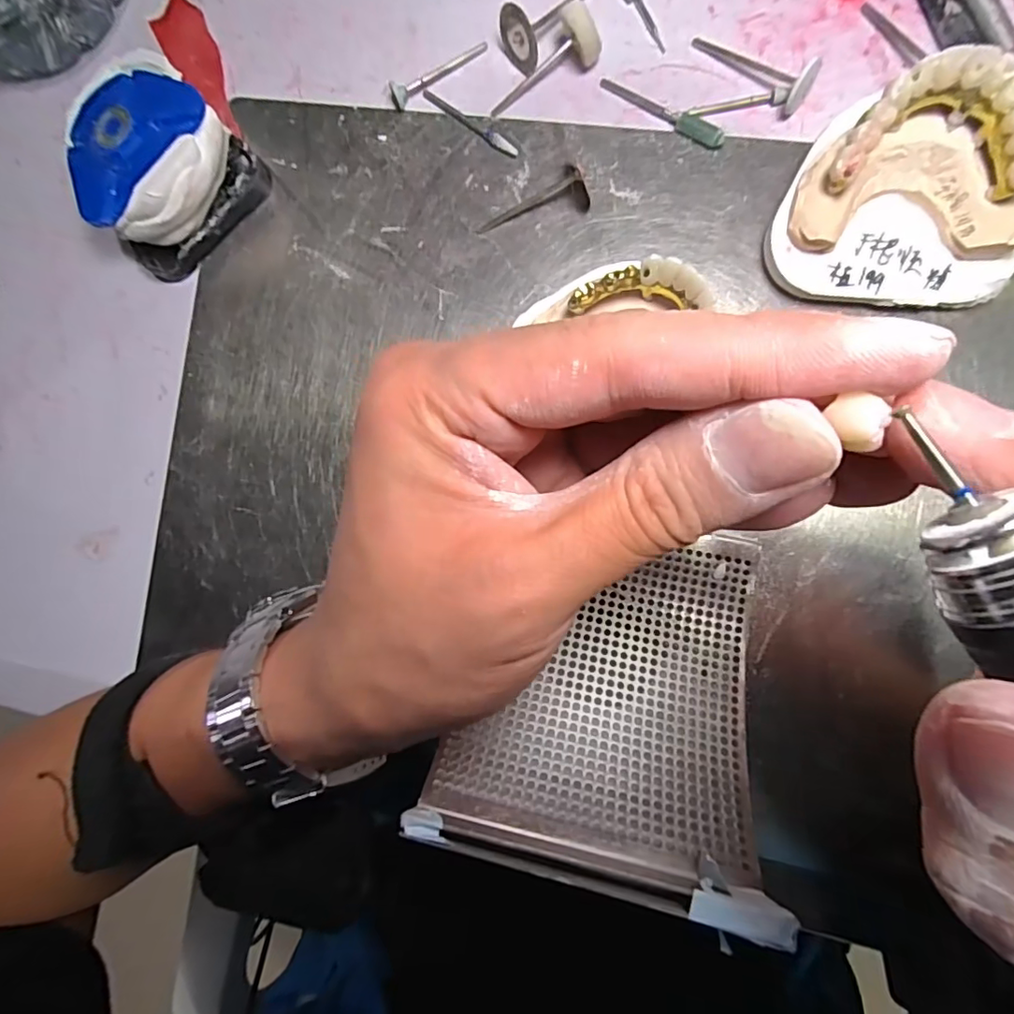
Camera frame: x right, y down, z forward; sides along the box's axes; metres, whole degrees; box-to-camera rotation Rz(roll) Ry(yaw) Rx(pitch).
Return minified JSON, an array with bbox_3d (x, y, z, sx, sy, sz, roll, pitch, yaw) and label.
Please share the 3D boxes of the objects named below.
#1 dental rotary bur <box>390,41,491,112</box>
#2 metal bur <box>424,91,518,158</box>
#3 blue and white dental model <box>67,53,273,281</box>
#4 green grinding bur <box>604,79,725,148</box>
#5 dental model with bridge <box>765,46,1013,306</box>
[{"bbox_3d":[-0.029,-0.179,0.211,0.043,0.007,0.008,-33,86,7],"label":"dental rotary bur"},{"bbox_3d":[-0.015,-0.156,0.210,0.048,0.004,0.005,40,95,6],"label":"metal bur"},{"bbox_3d":[-0.146,-0.142,0.213,0.066,0.033,0.067,-43,85,6],"label":"blue and white dental model"},{"bbox_3d":[0.060,-0.153,0.198,0.053,0.006,0.007,37,95,6],"label":"green grinding bur"},{"bbox_3d":[0.132,-0.103,0.172,0.076,0.037,0.060,4,91,8],"label":"dental model with bridge"}]

